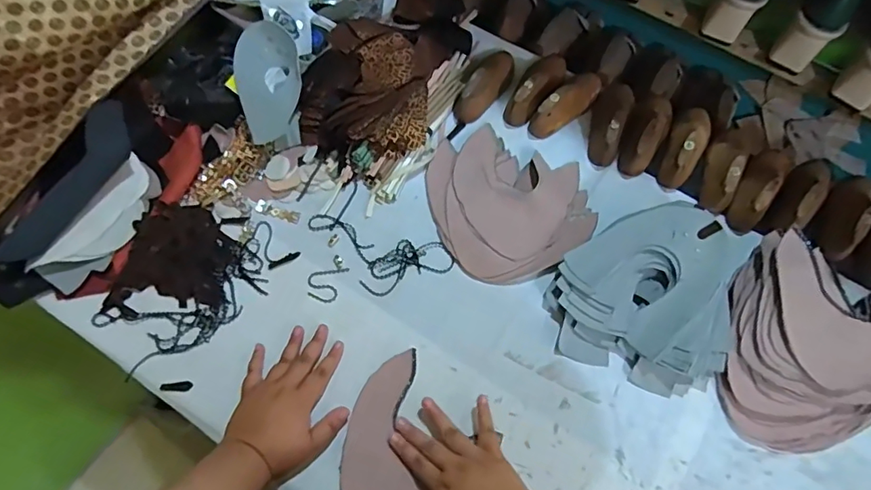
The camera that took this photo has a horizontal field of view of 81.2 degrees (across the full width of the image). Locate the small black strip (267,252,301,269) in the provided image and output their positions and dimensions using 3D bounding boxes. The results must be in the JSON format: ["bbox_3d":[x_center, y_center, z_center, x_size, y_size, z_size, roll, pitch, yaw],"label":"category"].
[{"bbox_3d":[-0.195,0.019,0.654,0.043,0.004,0.011,-31,71,-13],"label":"small black strip"}]

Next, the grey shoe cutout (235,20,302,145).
[{"bbox_3d":[-0.228,-0.221,0.695,0.080,0.011,0.159,-3,91,-24],"label":"grey shoe cutout"}]

